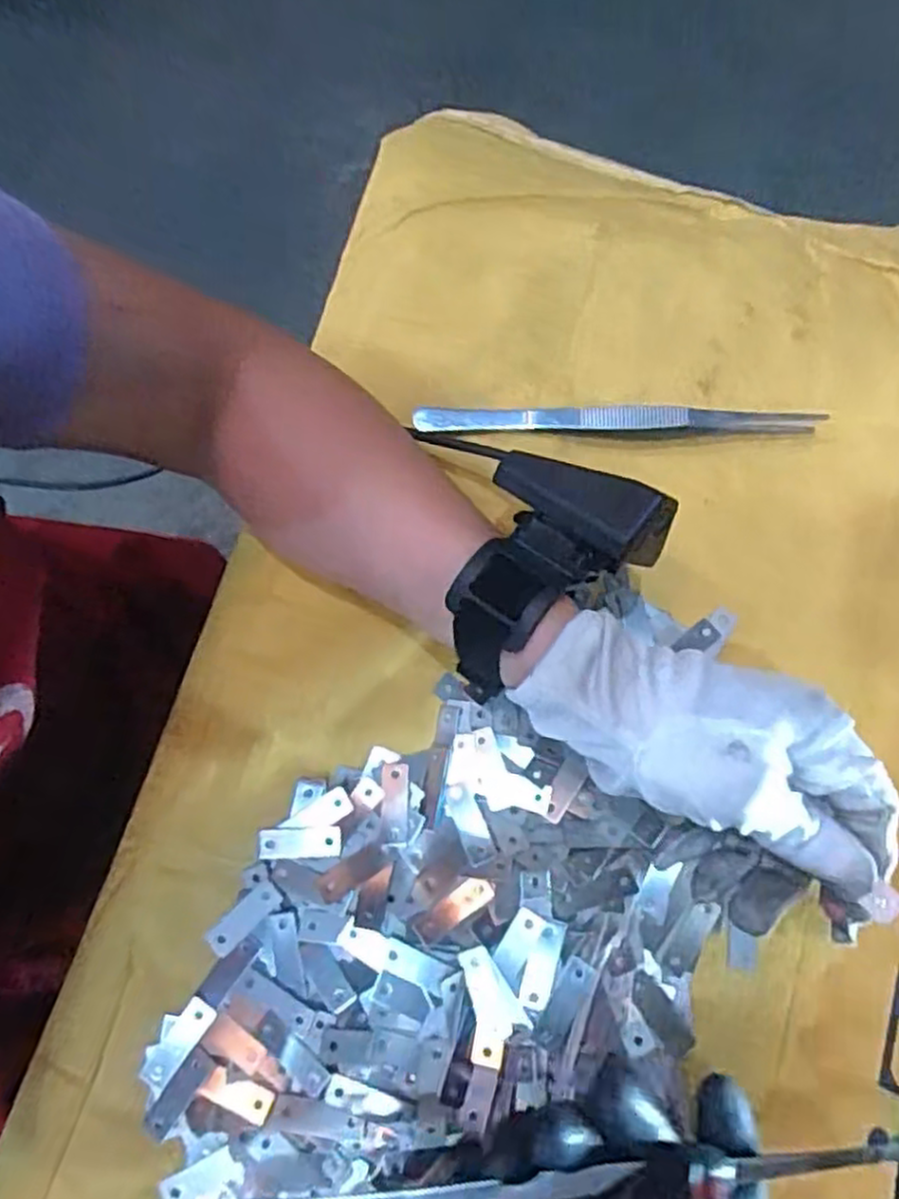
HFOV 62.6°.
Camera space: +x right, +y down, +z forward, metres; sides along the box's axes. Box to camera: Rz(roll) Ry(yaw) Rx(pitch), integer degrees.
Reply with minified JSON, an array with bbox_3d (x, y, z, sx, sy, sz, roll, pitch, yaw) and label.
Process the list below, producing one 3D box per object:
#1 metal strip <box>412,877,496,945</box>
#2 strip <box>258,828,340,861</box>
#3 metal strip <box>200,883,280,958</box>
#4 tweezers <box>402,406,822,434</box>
[{"bbox_3d":[0.002,0.130,0.309,0.036,0.004,0.011,-33,81,-8],"label":"metal strip"},{"bbox_3d":[-0.065,0.105,0.317,0.035,0.004,0.013,-1,78,-2],"label":"strip"},{"bbox_3d":[-0.087,0.136,0.313,0.035,0.004,0.014,-42,84,-6],"label":"metal strip"},{"bbox_3d":[0.080,-0.087,0.355,0.191,0.012,0.012,1,78,-2],"label":"tweezers"}]

